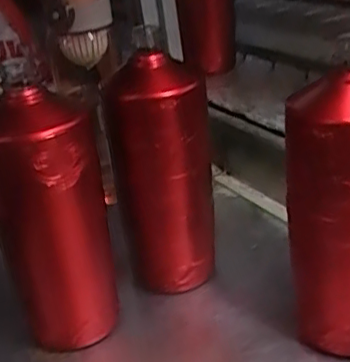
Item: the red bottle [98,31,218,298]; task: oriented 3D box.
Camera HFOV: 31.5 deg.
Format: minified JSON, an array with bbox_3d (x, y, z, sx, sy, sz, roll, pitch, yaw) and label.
[{"bbox_3d":[-0.010,-0.006,0.523,0.082,0.194,0.088,-7,24,-2],"label":"red bottle"}]

